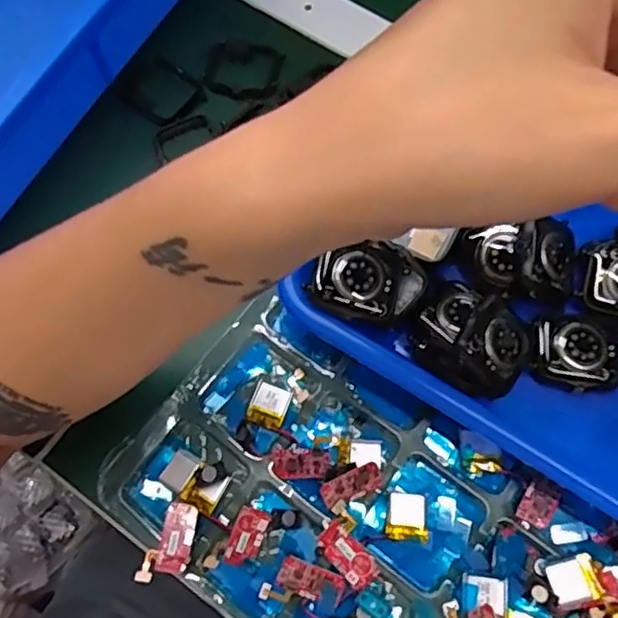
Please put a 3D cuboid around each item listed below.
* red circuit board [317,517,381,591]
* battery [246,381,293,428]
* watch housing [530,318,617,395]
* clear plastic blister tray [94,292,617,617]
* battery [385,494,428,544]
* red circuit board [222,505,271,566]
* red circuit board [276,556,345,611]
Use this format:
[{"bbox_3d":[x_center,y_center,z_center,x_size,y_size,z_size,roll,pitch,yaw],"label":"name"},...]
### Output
[{"bbox_3d":[0.017,0.111,0.275,0.015,0.008,0.029,-41,75,-14],"label":"red circuit board"},{"bbox_3d":[-0.019,0.046,0.300,0.018,0.004,0.021,17,70,6],"label":"battery"},{"bbox_3d":[0.130,0.022,0.293,0.043,0.007,0.034,13,70,5],"label":"watch housing"},{"bbox_3d":[0.063,0.126,0.269,0.312,0.031,0.132,33,73,11],"label":"clear plastic blister tray"},{"bbox_3d":[0.046,0.096,0.282,0.018,0.006,0.020,6,69,2],"label":"battery"},{"bbox_3d":[-0.028,0.105,0.280,0.015,0.004,0.028,20,98,-15],"label":"red circuit board"},{"bbox_3d":[0.001,0.123,0.274,0.029,0.004,0.014,20,71,7],"label":"red circuit board"}]

